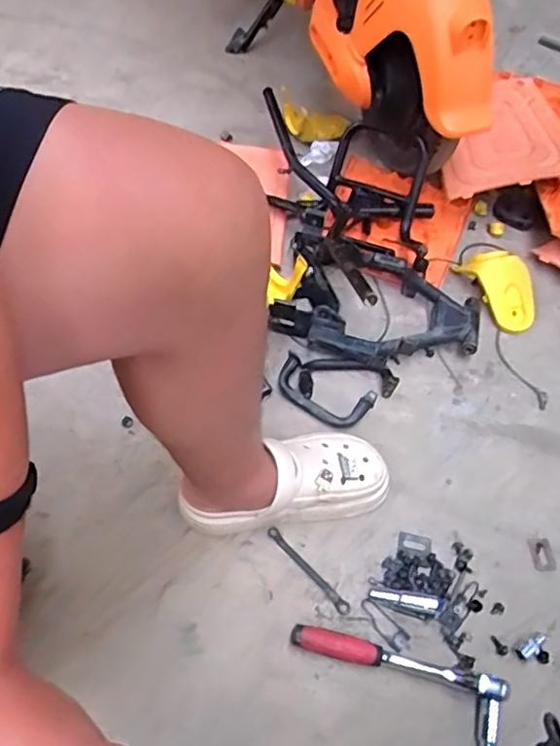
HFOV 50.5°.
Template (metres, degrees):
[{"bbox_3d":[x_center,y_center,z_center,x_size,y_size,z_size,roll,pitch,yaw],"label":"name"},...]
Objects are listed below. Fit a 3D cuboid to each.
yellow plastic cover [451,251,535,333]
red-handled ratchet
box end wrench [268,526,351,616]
[{"bbox_3d":[0.388,-0.150,1.038,0.085,0.073,0.145,-17,58,-18],"label":"yellow plastic cover"},{"bbox_3d":[0.134,0.334,0.678,0.243,0.034,0.028,16,54,6],"label":"red-handled ratchet"},{"bbox_3d":[0.035,0.248,0.745,0.015,0.011,0.136,-37,63,-27],"label":"box end wrench"}]

